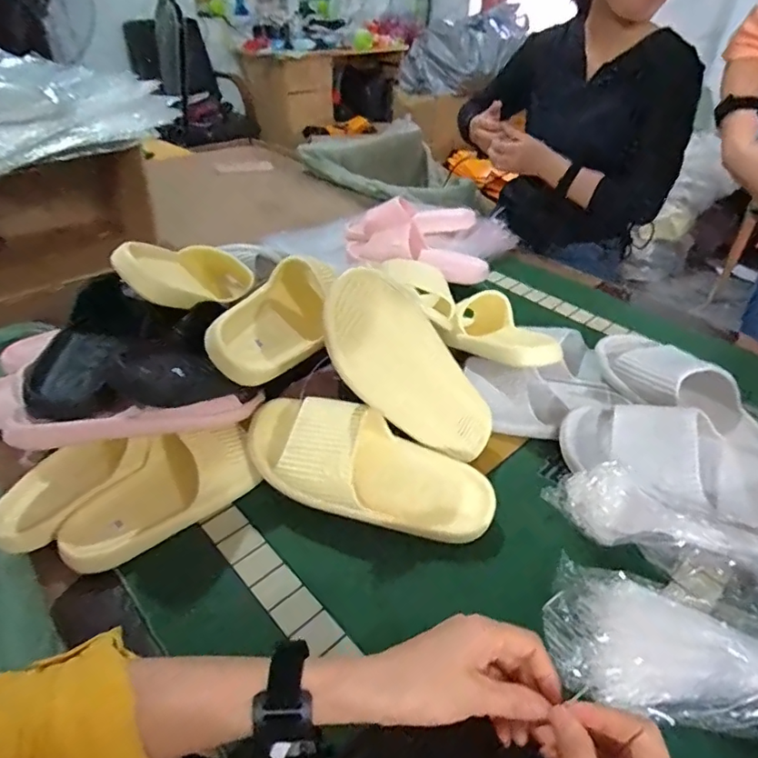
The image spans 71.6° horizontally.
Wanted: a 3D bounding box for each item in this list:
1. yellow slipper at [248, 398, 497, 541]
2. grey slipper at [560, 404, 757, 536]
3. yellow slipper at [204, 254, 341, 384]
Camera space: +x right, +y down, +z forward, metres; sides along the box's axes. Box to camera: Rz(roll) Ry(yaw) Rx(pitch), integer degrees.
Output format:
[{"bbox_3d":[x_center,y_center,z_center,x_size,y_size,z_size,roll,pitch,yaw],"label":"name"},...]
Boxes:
[{"bbox_3d":[-0.012,0.093,0.547,0.267,0.075,0.106,17,63,8],"label":"yellow slipper"},{"bbox_3d":[0.340,0.090,0.552,0.283,0.069,0.114,16,40,19],"label":"grey slipper"},{"bbox_3d":[-0.107,-0.073,0.622,0.101,0.061,0.238,46,42,-12],"label":"yellow slipper"}]

